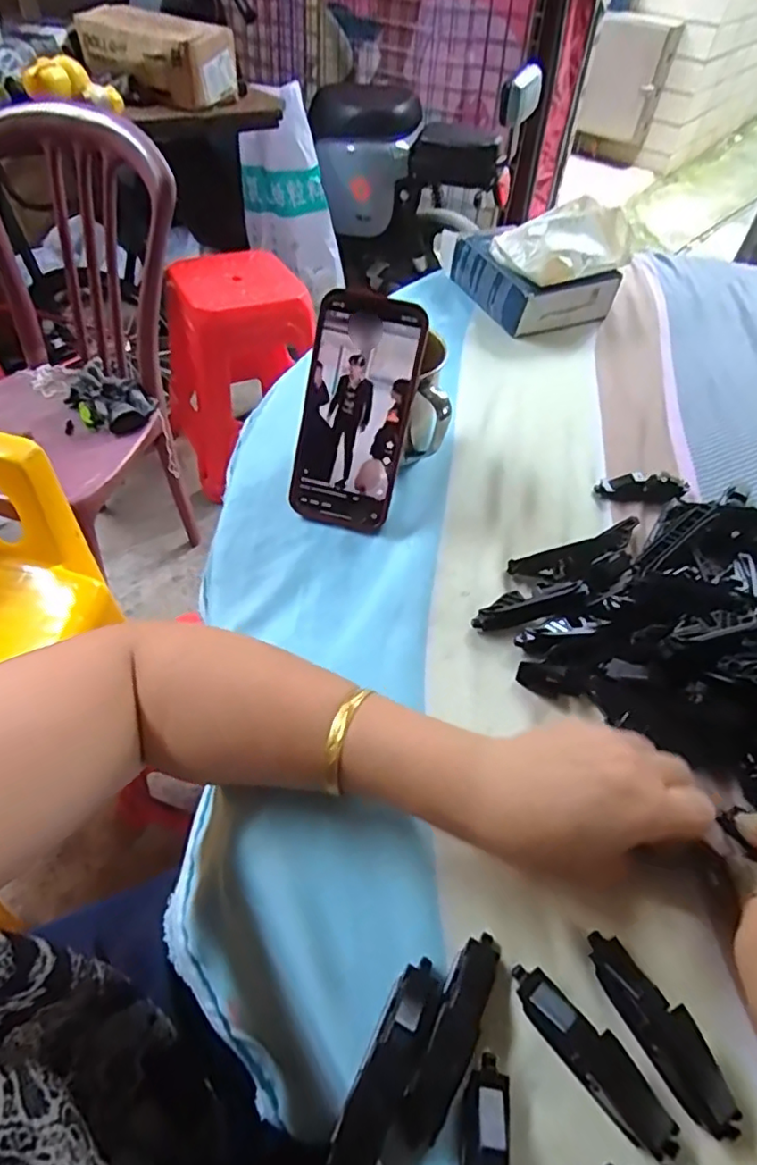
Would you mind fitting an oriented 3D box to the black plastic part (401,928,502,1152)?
[{"bbox_3d":[0.034,0.193,0.257,0.020,0.016,0.080,24,54,13],"label":"black plastic part"}]

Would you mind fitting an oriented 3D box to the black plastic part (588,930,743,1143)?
[{"bbox_3d":[0.125,0.198,0.264,0.022,0.017,0.079,-26,58,-23],"label":"black plastic part"}]

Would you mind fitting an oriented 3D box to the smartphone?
[{"bbox_3d":[-0.017,-0.121,0.430,0.078,0.159,0.011,15,17,6],"label":"smartphone"}]

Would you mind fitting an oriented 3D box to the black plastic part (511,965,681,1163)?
[{"bbox_3d":[0.092,0.204,0.257,0.019,0.013,0.080,-34,62,-27],"label":"black plastic part"}]

